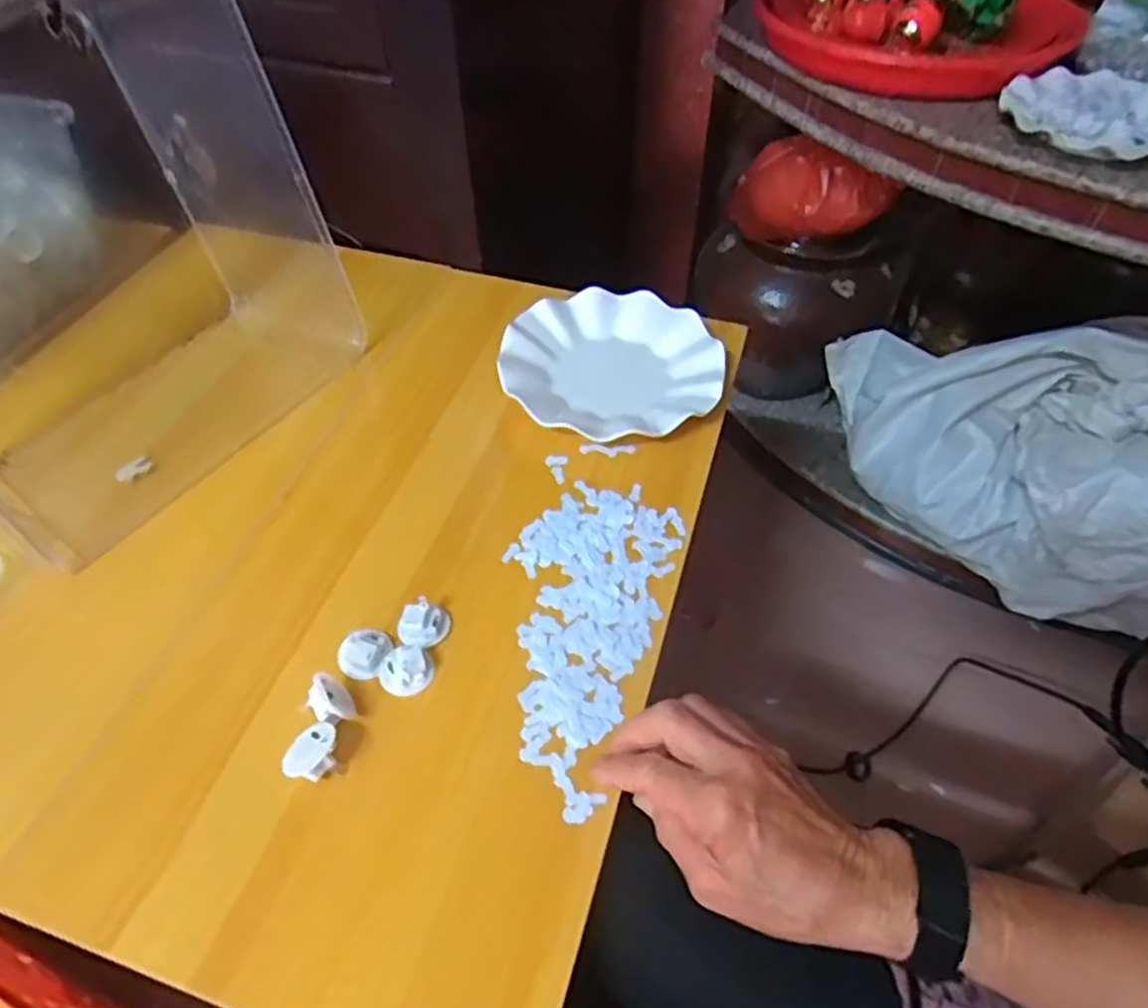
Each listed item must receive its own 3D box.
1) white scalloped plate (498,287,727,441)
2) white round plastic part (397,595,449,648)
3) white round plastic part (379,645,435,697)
[{"bbox_3d":[0.032,-0.119,0.632,0.180,0.023,0.175,0,50,0],"label":"white scalloped plate"},{"bbox_3d":[-0.095,0.076,0.474,0.032,0.021,0.027,-28,55,-22],"label":"white round plastic part"},{"bbox_3d":[-0.103,0.102,0.457,0.032,0.013,0.028,-19,52,-15],"label":"white round plastic part"}]

